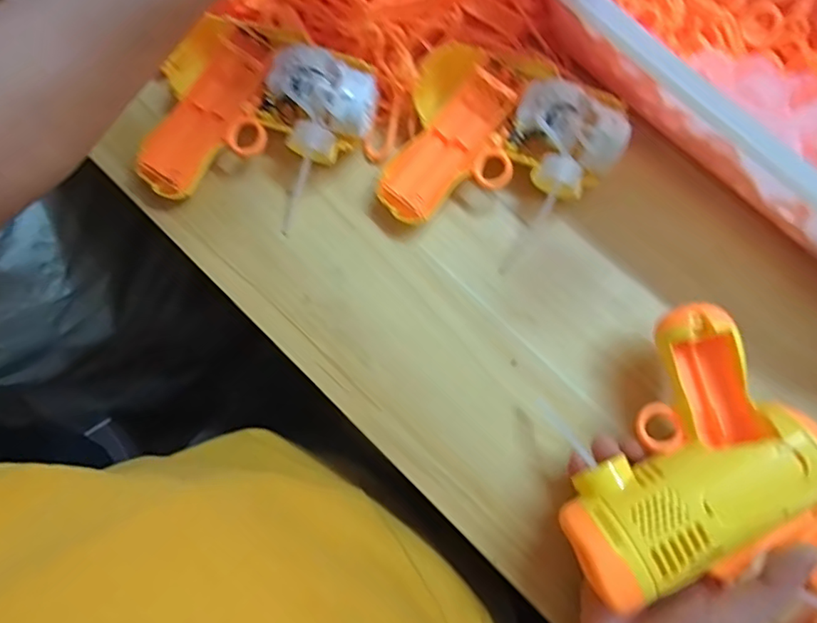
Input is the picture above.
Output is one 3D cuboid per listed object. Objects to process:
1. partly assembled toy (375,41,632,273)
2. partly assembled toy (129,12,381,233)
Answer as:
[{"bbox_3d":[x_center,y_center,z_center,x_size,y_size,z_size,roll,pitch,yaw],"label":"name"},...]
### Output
[{"bbox_3d":[0.060,-0.103,0.362,0.133,0.042,0.120,21,80,4],"label":"partly assembled toy"},{"bbox_3d":[-0.097,-0.123,0.366,0.139,0.040,0.118,14,80,3],"label":"partly assembled toy"}]

